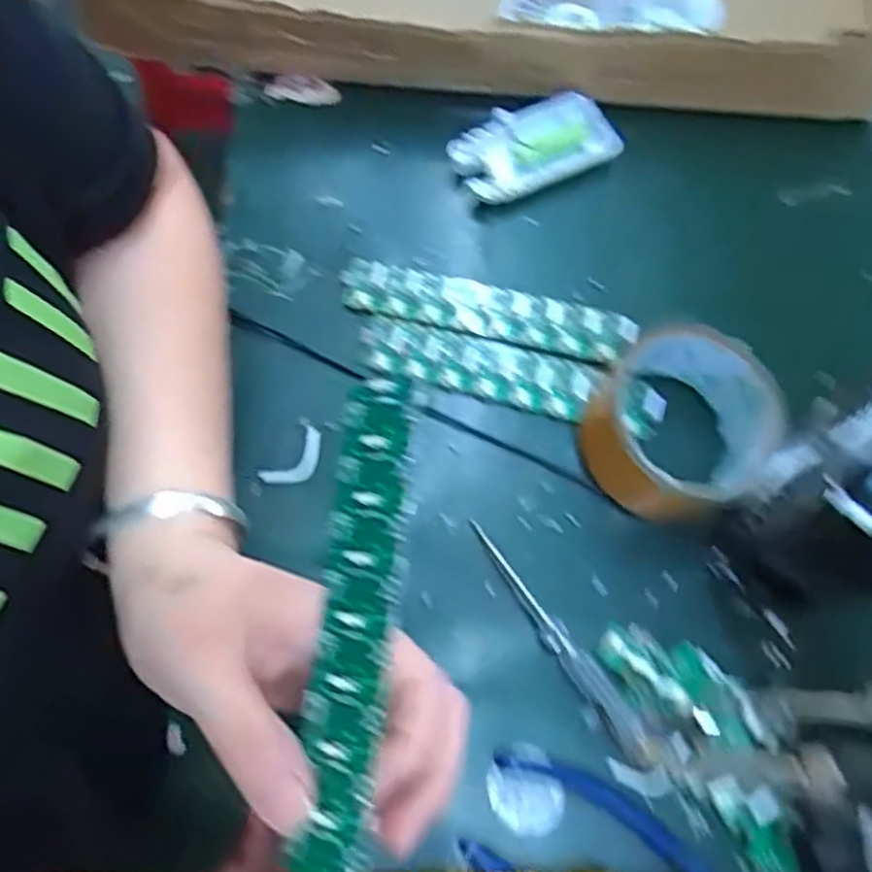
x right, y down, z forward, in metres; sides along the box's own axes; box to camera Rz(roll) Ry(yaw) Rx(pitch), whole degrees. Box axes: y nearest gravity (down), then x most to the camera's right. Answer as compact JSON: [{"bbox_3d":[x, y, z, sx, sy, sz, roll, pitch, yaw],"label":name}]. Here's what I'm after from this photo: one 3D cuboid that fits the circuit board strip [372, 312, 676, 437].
[{"bbox_3d":[0.041,-0.034,0.410,0.162,0.006,0.034,14,70,2],"label":"circuit board strip"}]

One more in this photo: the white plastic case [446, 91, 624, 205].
[{"bbox_3d":[0.059,-0.176,0.456,0.098,0.025,0.048,-23,73,-11],"label":"white plastic case"}]

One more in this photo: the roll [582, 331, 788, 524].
[{"bbox_3d":[0.127,-0.008,0.387,0.087,0.046,0.096,35,72,9],"label":"roll"}]

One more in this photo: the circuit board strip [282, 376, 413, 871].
[{"bbox_3d":[-0.028,0.057,0.244,0.028,0.006,0.155,-4,73,32],"label":"circuit board strip"}]

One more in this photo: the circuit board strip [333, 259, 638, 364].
[{"bbox_3d":[0.028,-0.071,0.423,0.161,0.009,0.032,12,70,1],"label":"circuit board strip"}]

